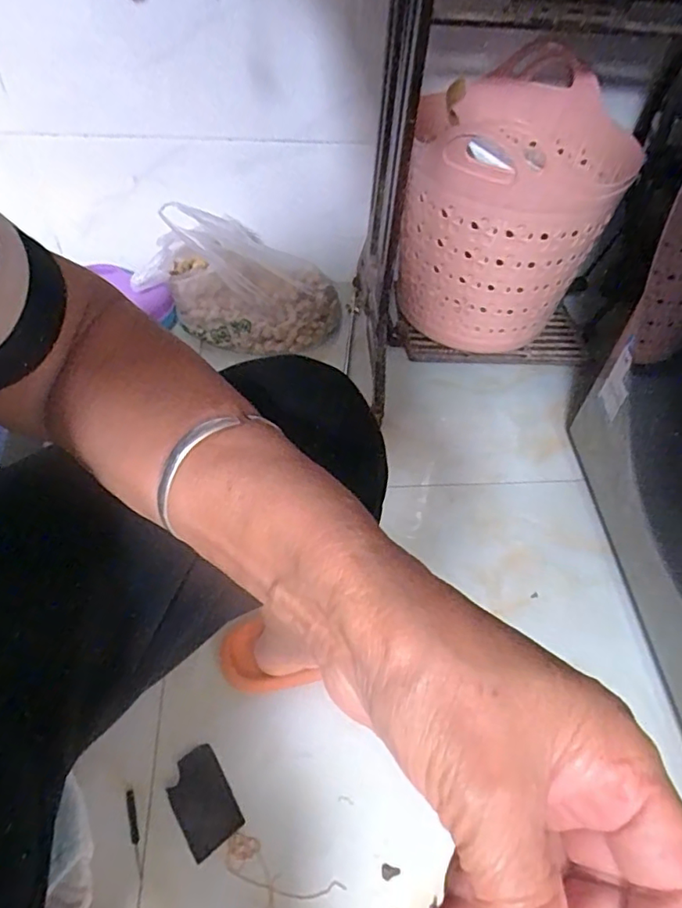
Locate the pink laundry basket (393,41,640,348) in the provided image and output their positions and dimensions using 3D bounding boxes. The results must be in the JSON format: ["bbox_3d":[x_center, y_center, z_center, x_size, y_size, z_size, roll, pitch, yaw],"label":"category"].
[{"bbox_3d":[0.245,-0.353,0.848,0.278,0.325,0.304,21,52,12],"label":"pink laundry basket"}]

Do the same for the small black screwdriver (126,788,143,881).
[{"bbox_3d":[-0.196,0.363,0.533,0.009,0.004,0.076,-15,53,-16],"label":"small black screwdriver"}]

